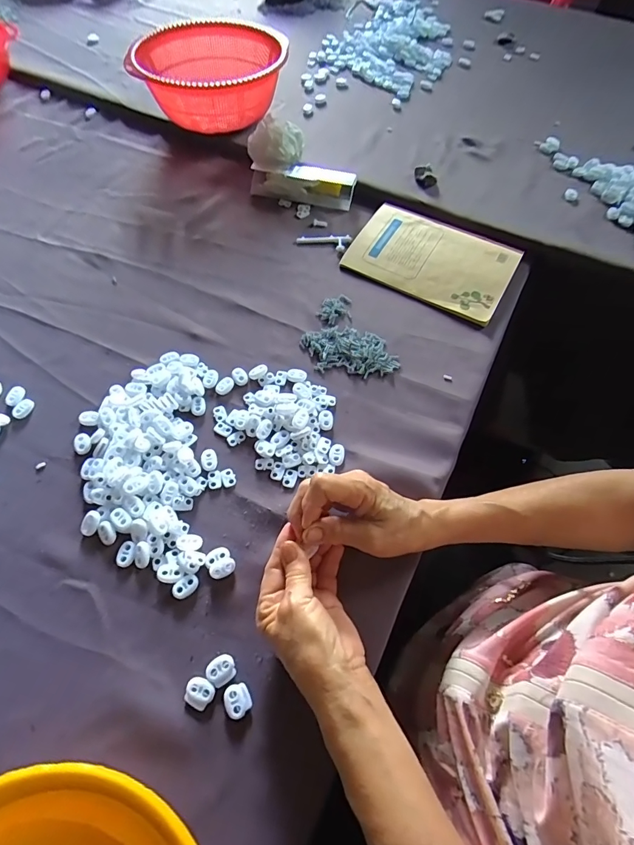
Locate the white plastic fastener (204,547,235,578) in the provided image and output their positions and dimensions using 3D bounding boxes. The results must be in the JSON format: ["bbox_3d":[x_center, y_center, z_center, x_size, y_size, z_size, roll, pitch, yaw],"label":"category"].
[{"bbox_3d":[-0.087,0.125,0.369,0.023,0.006,0.026,-29,66,-16],"label":"white plastic fastener"}]

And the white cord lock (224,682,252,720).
[{"bbox_3d":[-0.061,0.216,0.323,0.020,0.006,0.022,-16,63,-9],"label":"white cord lock"}]

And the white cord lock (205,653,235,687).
[{"bbox_3d":[-0.077,0.198,0.331,0.022,0.004,0.021,-33,67,-17],"label":"white cord lock"}]

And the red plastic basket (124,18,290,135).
[{"bbox_3d":[-0.169,-0.536,0.668,0.217,0.105,0.201,1,61,-1],"label":"red plastic basket"}]

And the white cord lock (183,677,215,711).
[{"bbox_3d":[-0.092,0.211,0.323,0.022,0.004,0.019,22,64,10],"label":"white cord lock"}]

